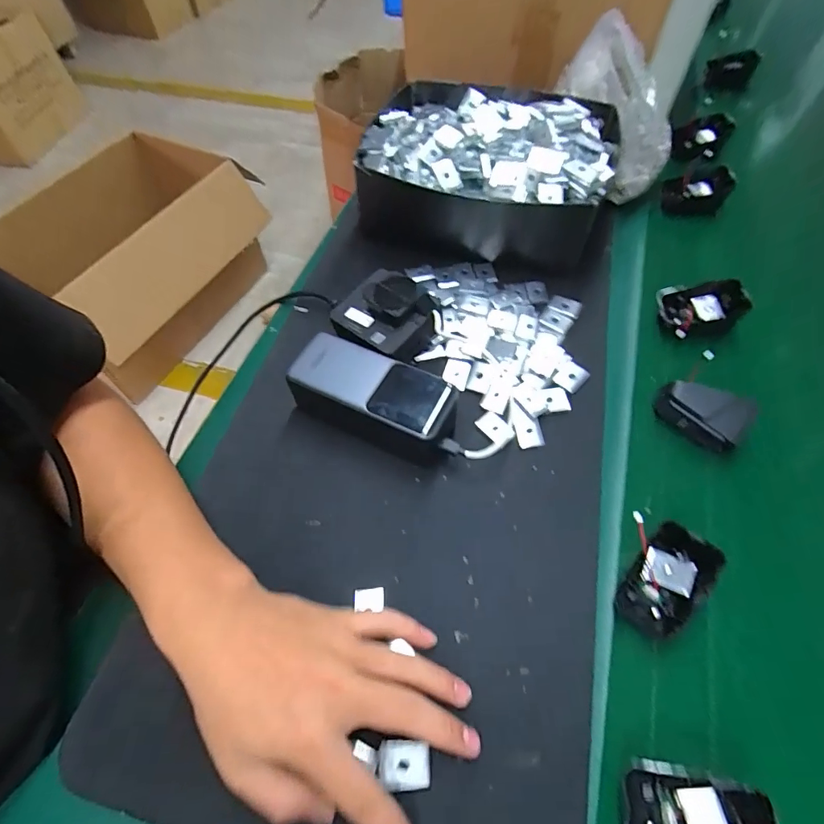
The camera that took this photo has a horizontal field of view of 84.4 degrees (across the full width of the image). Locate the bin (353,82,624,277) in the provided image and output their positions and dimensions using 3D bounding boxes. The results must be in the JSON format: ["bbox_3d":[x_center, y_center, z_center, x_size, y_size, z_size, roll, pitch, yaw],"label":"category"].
[{"bbox_3d":[0.081,-0.264,0.486,0.231,0.087,0.207,12,60,11],"label":"bin"}]

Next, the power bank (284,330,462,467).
[{"bbox_3d":[-0.029,-0.007,0.362,0.136,0.052,0.060,22,63,16],"label":"power bank"}]

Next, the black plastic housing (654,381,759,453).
[{"bbox_3d":[0.230,0.002,0.360,0.063,0.039,0.025,25,63,18],"label":"black plastic housing"}]

